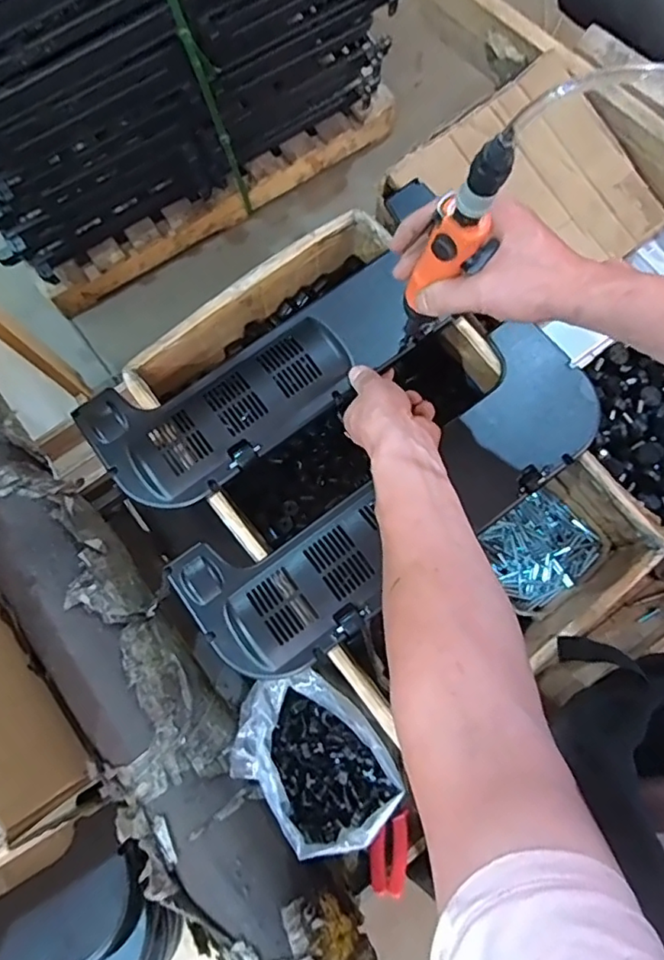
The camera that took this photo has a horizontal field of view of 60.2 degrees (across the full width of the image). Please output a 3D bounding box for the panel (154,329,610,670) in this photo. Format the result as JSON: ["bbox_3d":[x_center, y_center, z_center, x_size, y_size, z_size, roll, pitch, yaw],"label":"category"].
[{"bbox_3d":[0.068,0.018,0.592,0.467,0.022,0.155,-36,80,-6],"label":"panel"}]

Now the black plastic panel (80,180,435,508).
[{"bbox_3d":[-0.046,-0.147,0.628,0.461,0.026,0.158,-37,81,-8],"label":"black plastic panel"}]

